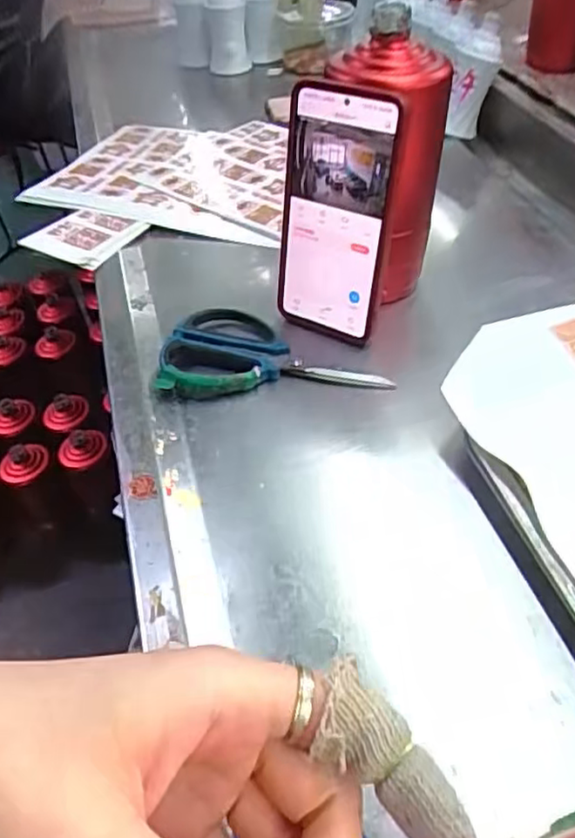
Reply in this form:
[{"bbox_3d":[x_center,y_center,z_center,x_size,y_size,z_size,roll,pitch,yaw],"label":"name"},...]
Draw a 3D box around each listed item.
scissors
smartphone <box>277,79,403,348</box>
[{"bbox_3d":[-0.010,-0.050,0.473,0.159,0.012,0.081,-2,46,6],"label":"scissors"},{"bbox_3d":[0.030,-0.137,0.452,0.084,0.164,0.013,24,36,26],"label":"smartphone"}]

